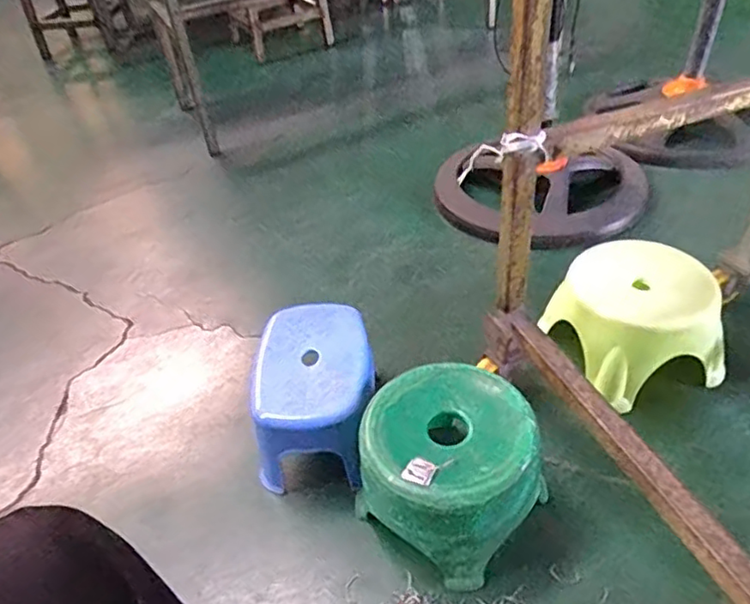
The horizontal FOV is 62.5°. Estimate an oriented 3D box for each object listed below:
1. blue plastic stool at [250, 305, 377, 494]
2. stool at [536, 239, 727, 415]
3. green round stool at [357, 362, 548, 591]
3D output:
[{"bbox_3d":[-0.086,0.143,0.913,0.174,0.155,0.243,-6,39,2],"label":"blue plastic stool"},{"bbox_3d":[0.408,0.026,0.977,0.207,0.154,0.216,-13,40,-7],"label":"stool"},{"bbox_3d":[0.092,0.205,0.775,0.195,0.149,0.203,-4,40,4],"label":"green round stool"}]

